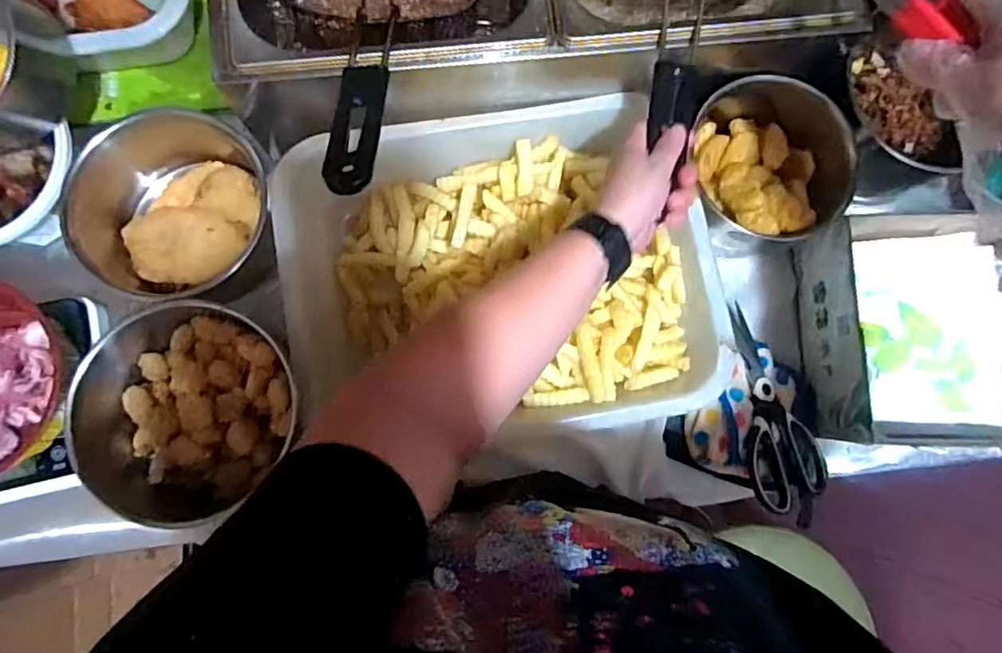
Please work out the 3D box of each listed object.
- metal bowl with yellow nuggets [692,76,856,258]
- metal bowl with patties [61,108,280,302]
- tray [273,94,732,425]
[{"bbox_3d":[0.256,-0.156,0.586,0.152,0.085,0.159,0,82,-3],"label":"metal bowl with yellow nuggets"},{"bbox_3d":[-0.303,-0.113,0.563,0.204,0.090,0.160,7,82,-2],"label":"metal bowl with patties"},{"bbox_3d":[-0.003,-0.062,0.564,0.381,0.083,0.309,-5,82,-3],"label":"tray"}]

